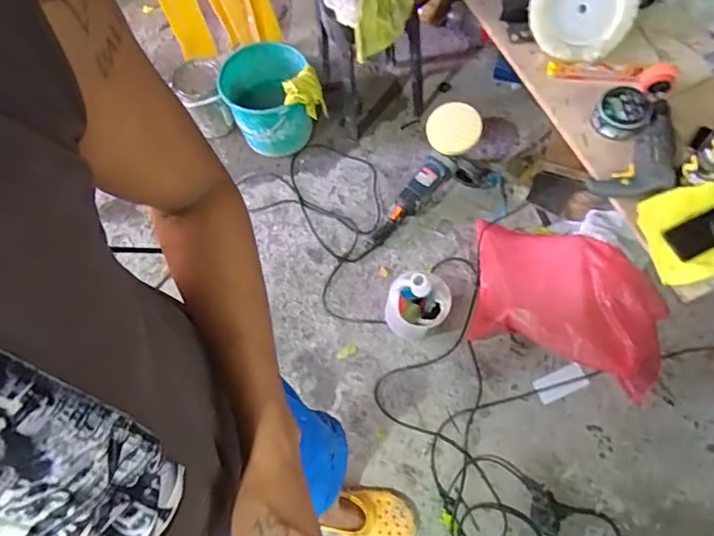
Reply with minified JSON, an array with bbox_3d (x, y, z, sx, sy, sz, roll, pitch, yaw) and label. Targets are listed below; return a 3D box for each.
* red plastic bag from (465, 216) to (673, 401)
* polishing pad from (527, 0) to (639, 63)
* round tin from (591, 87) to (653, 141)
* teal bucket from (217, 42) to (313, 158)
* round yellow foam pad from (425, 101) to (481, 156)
[{"bbox_3d":[0.586,0.086,1.486,0.535,0.144,0.358,18,67,12],"label":"red plastic bag"},{"bbox_3d":[0.581,-0.679,1.388,0.249,0.066,0.258,21,108,5],"label":"polishing pad"},{"bbox_3d":[0.645,-0.375,1.302,0.124,0.048,0.133,-1,66,3],"label":"round tin"},{"bbox_3d":[-0.285,-0.543,1.751,0.272,0.265,0.354,-24,67,-7],"label":"teal bucket"},{"bbox_3d":[0.278,-0.406,1.541,0.164,0.042,0.151,30,97,28],"label":"round yellow foam pad"}]

